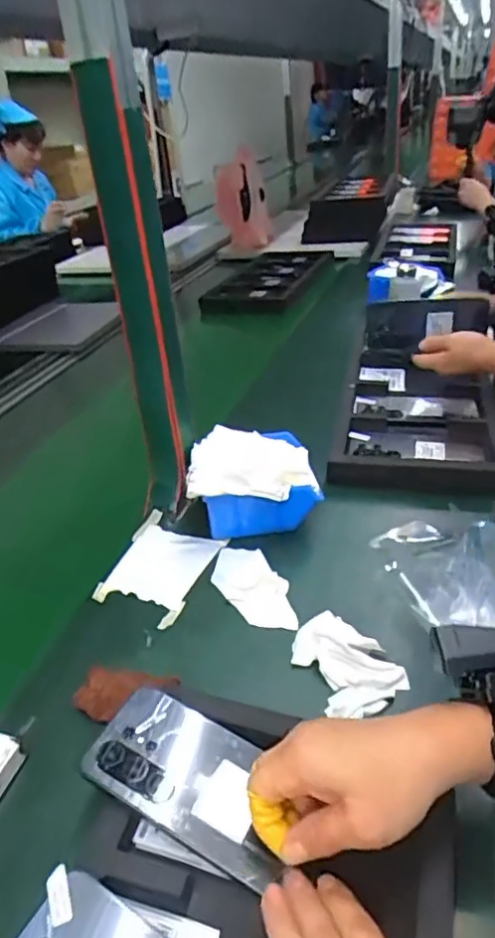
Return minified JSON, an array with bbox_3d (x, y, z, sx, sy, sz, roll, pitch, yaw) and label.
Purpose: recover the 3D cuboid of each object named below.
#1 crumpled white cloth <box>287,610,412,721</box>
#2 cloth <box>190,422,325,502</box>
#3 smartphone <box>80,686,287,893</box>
[{"bbox_3d":[0.081,0.163,0.503,0.070,0.030,0.098,-23,35,-24],"label":"crumpled white cloth"},{"bbox_3d":[0.005,-0.008,0.671,0.139,0.025,0.125,-5,31,3],"label":"cloth"},{"bbox_3d":[-0.036,0.207,0.402,0.140,0.016,0.075,17,37,22],"label":"smartphone"}]

